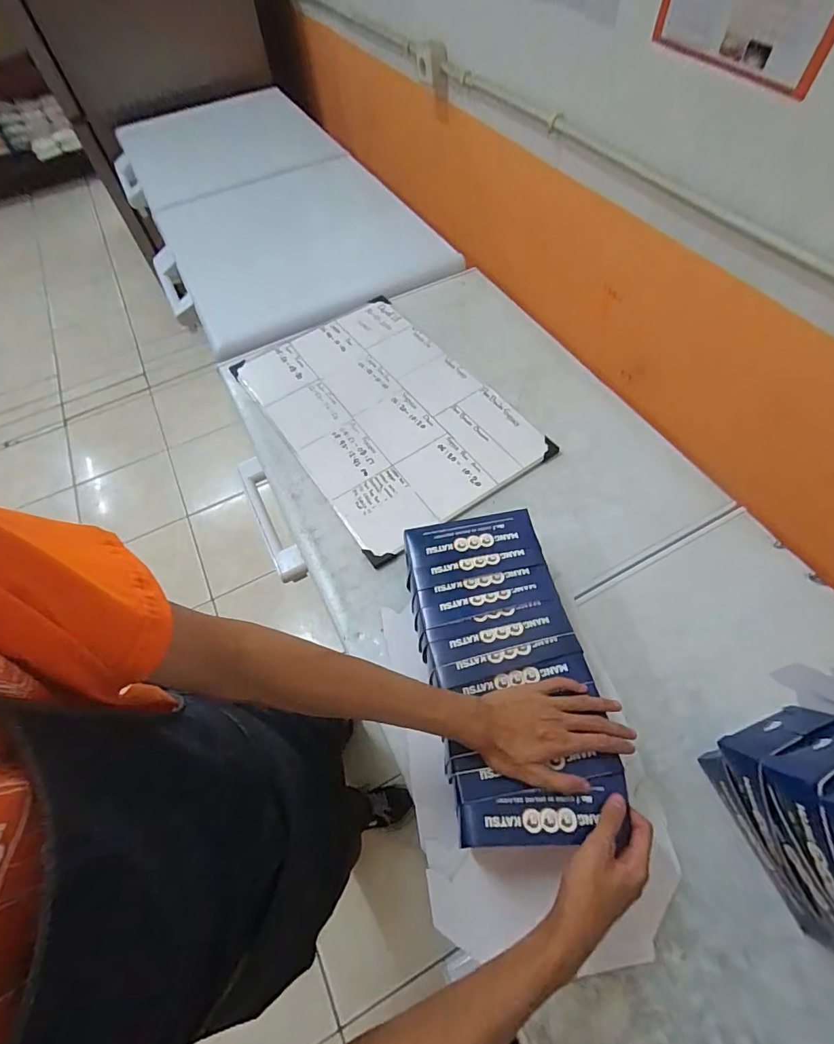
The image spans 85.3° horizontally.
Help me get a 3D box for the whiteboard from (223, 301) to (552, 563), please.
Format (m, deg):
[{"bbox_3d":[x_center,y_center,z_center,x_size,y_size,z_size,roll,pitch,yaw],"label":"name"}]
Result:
[{"bbox_3d":[-0.063,-0.224,0.877,0.389,0.012,0.554,-33,66,-14],"label":"whiteboard"}]

